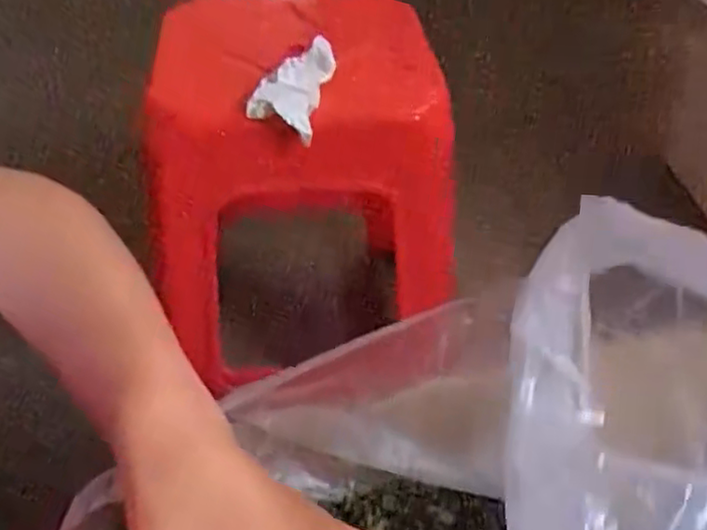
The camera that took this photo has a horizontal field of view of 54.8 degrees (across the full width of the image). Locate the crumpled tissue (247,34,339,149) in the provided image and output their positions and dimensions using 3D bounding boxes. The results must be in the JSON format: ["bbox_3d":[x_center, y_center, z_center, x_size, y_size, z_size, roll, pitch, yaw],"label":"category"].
[{"bbox_3d":[-0.053,-0.158,0.600,0.060,0.042,0.091,12,45,11],"label":"crumpled tissue"}]

